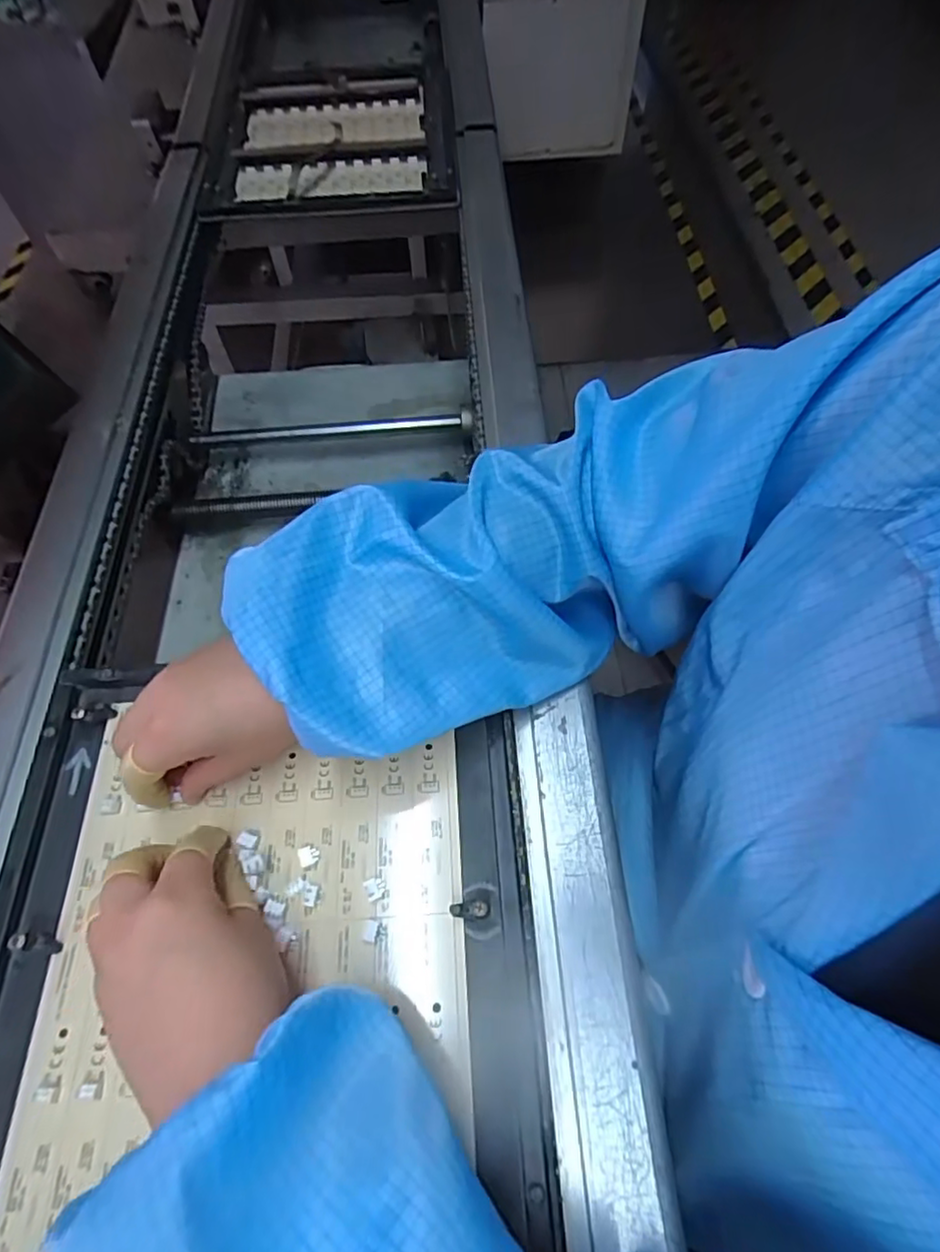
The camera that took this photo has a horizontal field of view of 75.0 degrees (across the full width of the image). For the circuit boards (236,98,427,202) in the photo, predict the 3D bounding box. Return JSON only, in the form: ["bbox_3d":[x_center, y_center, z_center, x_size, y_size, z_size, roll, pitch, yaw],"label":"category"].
[{"bbox_3d":[-0.153,-0.532,0.673,0.201,0.035,0.174,-5,61,0],"label":"circuit boards"}]

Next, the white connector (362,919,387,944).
[{"bbox_3d":[-0.049,0.155,0.310,0.012,0.004,0.010,9,62,8],"label":"white connector"}]

